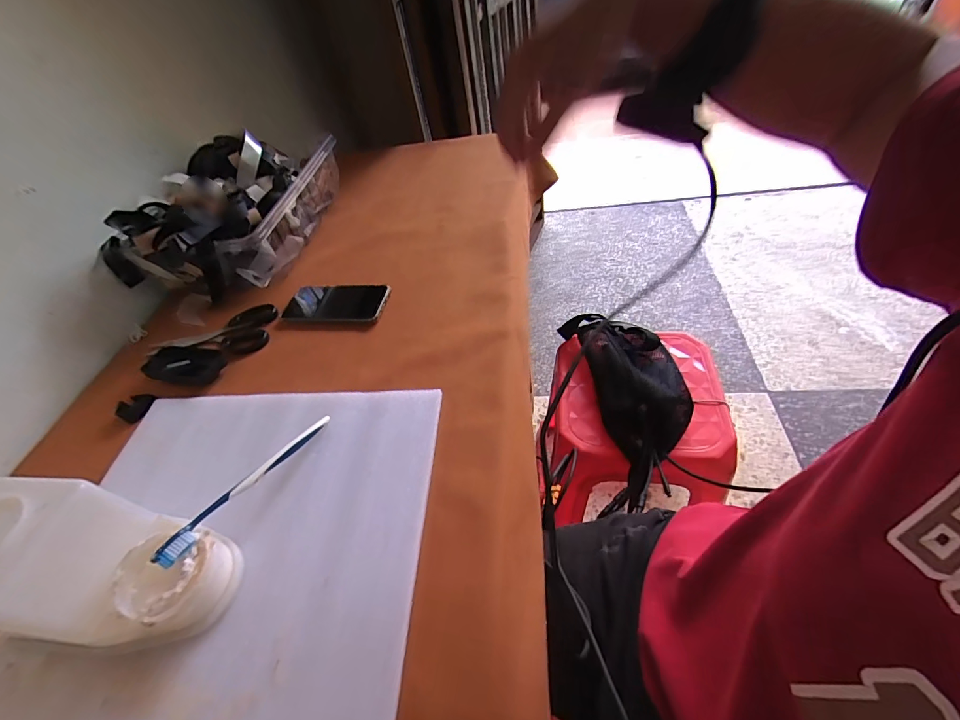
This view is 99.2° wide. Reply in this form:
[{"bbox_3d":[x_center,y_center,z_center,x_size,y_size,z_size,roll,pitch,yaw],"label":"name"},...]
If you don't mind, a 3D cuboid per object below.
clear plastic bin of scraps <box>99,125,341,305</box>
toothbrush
[{"bbox_3d":[-0.407,-0.265,0.692,0.229,0.150,0.358,6,49,14],"label":"clear plastic bin of scraps"},{"bbox_3d":[-0.216,0.114,0.396,0.015,0.011,0.188,18,38,20],"label":"toothbrush"}]

